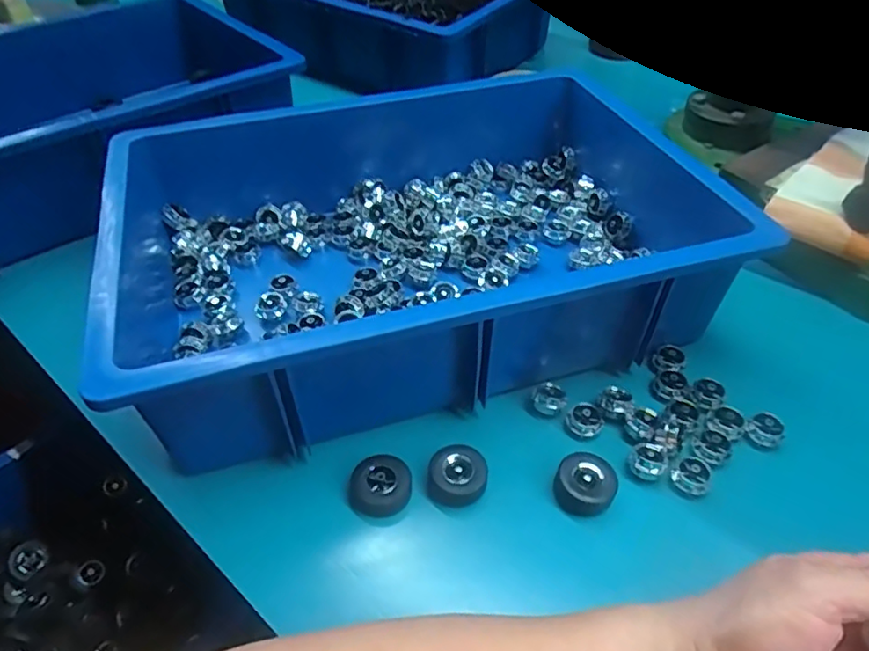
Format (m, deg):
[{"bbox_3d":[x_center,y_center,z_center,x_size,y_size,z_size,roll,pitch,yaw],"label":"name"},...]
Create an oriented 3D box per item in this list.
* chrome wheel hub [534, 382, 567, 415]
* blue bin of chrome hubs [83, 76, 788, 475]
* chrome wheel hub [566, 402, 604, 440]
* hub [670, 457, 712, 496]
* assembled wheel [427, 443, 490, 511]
[{"bbox_3d":[0.084,0.053,0.430,0.023,0.012,0.021,-1,46,1],"label":"chrome wheel hub"},{"bbox_3d":[-0.024,-0.097,0.493,0.468,0.109,0.347,-14,47,-11],"label":"blue bin of chrome hubs"},{"bbox_3d":[0.106,0.067,0.415,0.025,0.011,0.024,-1,46,1],"label":"chrome wheel hub"},{"bbox_3d":[0.168,0.098,0.385,0.024,0.012,0.022,-1,46,1],"label":"hub"},{"bbox_3d":[0.015,0.094,0.378,0.037,0.013,0.040,-1,46,1],"label":"assembled wheel"}]

